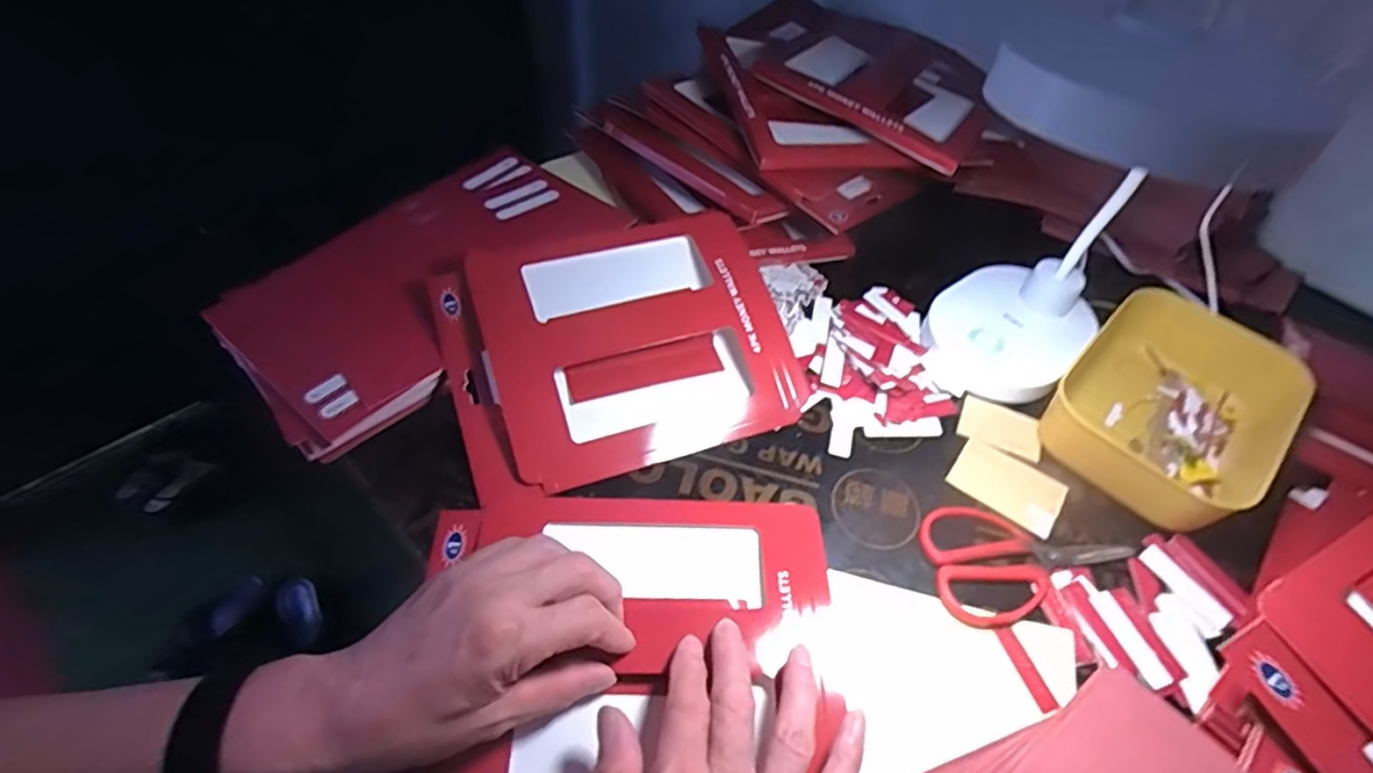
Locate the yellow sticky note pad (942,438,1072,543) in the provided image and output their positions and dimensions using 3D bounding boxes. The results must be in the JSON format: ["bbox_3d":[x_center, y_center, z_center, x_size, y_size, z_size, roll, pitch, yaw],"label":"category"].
[{"bbox_3d":[0.234,0.072,0.493,0.075,0.008,0.054,33,56,20],"label":"yellow sticky note pad"}]

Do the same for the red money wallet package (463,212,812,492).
[{"bbox_3d":[-0.036,-0.037,0.522,0.226,0.022,0.199,-13,74,-19],"label":"red money wallet package"}]

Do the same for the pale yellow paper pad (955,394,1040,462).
[{"bbox_3d":[0.245,0.031,0.529,0.061,0.004,0.045,19,51,7],"label":"pale yellow paper pad"}]

